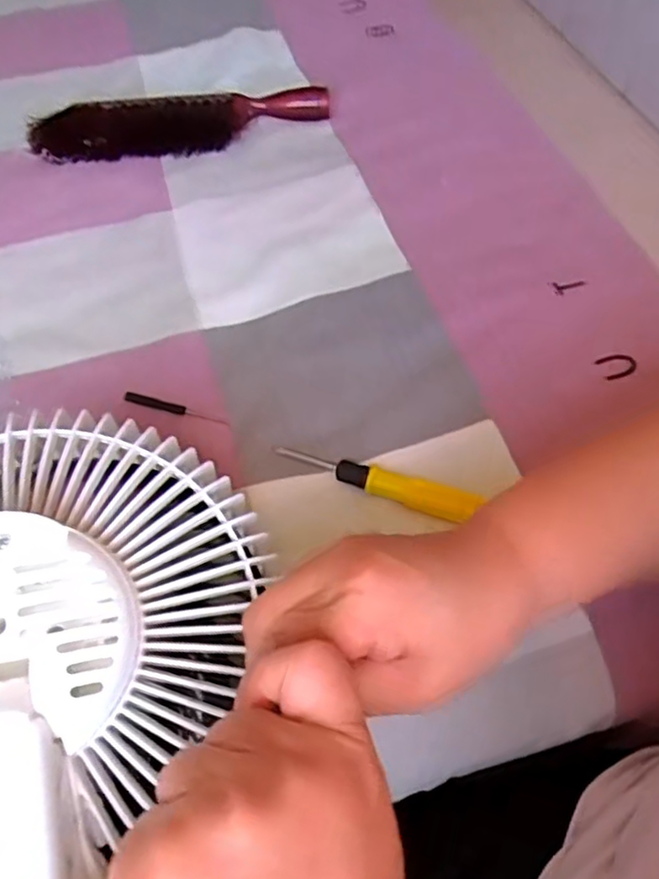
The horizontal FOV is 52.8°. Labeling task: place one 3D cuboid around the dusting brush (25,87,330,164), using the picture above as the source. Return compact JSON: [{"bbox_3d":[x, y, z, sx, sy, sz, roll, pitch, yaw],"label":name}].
[{"bbox_3d":[-0.139,-0.300,0.627,0.283,0.032,0.065,-10,56,-3],"label":"dusting brush"}]

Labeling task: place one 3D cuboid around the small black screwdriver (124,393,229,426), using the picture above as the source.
[{"bbox_3d":[-0.107,-0.021,0.458,0.078,0.004,0.008,14,58,13],"label":"small black screwdriver"}]

